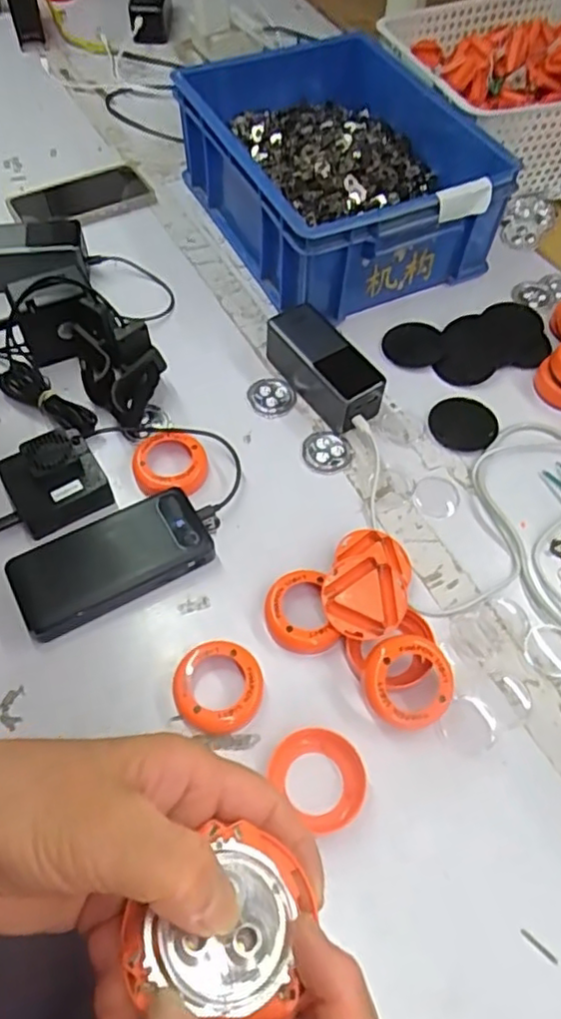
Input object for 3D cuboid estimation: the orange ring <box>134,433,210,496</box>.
[{"bbox_3d":[-0.100,-0.040,0.585,0.066,0.020,0.065,1,58,-1],"label":"orange ring"}]

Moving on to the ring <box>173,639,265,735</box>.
[{"bbox_3d":[-0.046,0.133,0.479,0.065,0.018,0.066,1,58,-1],"label":"ring"}]

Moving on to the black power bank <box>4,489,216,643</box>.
[{"bbox_3d":[-0.137,0.045,0.531,0.156,0.030,0.074,-25,62,-16],"label":"black power bank"}]

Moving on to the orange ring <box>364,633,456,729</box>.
[{"bbox_3d":[0.095,0.127,0.472,0.065,0.012,0.067,1,78,-6],"label":"orange ring"}]

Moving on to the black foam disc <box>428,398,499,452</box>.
[{"bbox_3d":[0.181,-0.085,0.632,0.064,0.006,0.064,1,58,-1],"label":"black foam disc"}]

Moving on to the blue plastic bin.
[{"bbox_3d":[0.071,-0.396,0.747,0.281,0.118,0.349,-21,61,-14],"label":"blue plastic bin"}]

